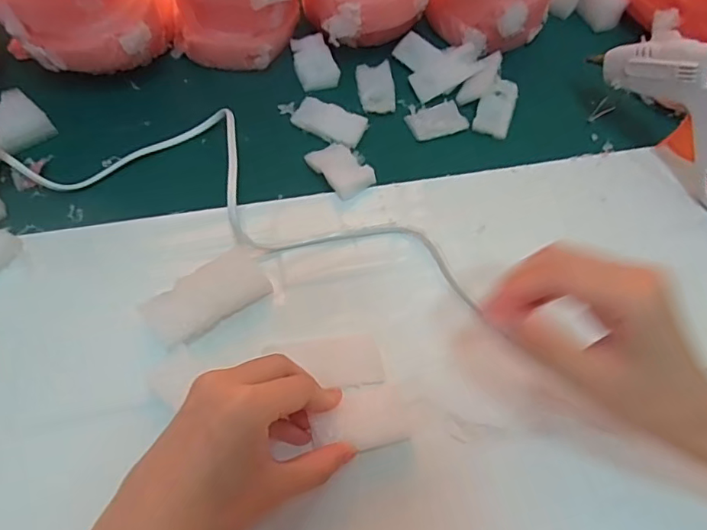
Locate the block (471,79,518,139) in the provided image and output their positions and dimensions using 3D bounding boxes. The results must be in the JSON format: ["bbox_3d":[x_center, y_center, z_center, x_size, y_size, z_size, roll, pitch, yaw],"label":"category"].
[{"bbox_3d":[0.115,-0.127,0.432,0.027,0.011,0.053,18,59,7],"label":"block"}]

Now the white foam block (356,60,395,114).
[{"bbox_3d":[0.018,-0.145,0.436,0.028,0.007,0.050,-4,59,-7],"label":"white foam block"}]

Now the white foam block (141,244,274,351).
[{"bbox_3d":[-0.085,0.019,0.321,0.072,0.011,0.034,-37,100,-27],"label":"white foam block"}]

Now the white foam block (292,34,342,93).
[{"bbox_3d":[-0.033,-0.169,0.444,0.032,0.011,0.056,-11,60,-11],"label":"white foam block"}]

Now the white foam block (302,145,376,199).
[{"bbox_3d":[-0.010,-0.070,0.382,0.028,0.011,0.049,-32,66,-21],"label":"white foam block"}]

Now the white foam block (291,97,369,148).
[{"bbox_3d":[-0.019,-0.110,0.412,0.056,0.010,0.027,26,60,11],"label":"white foam block"}]

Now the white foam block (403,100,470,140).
[{"bbox_3d":[0.066,-0.114,0.423,0.043,0.006,0.028,-19,62,-15],"label":"white foam block"}]

